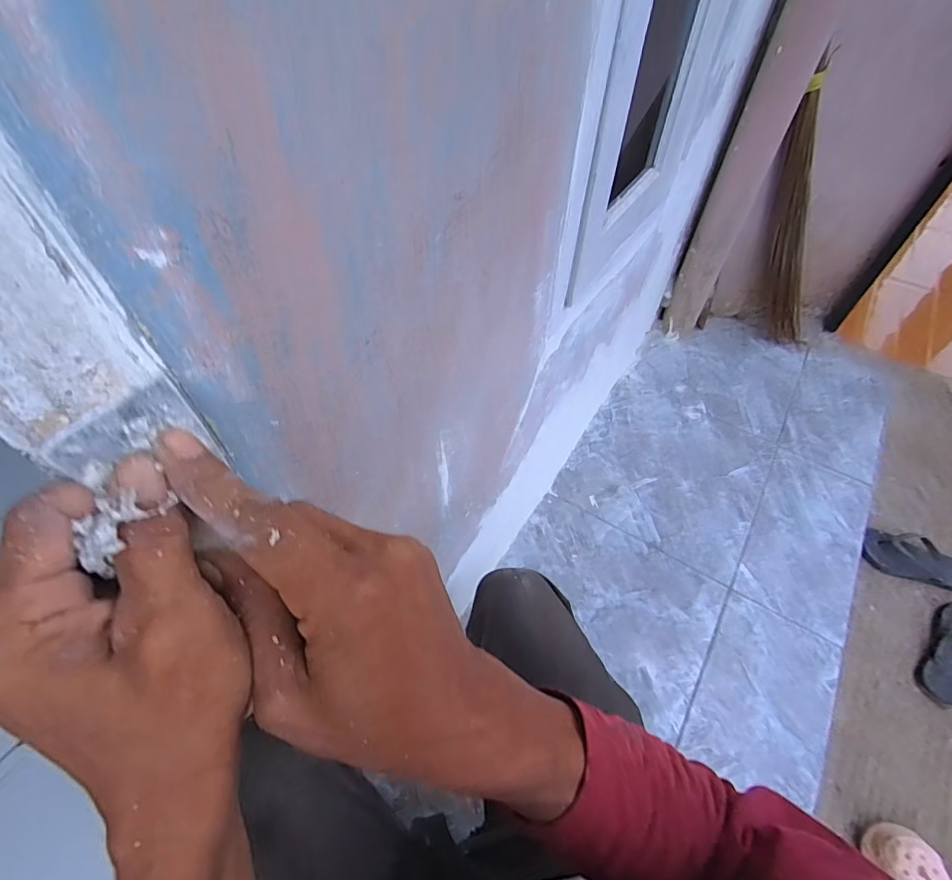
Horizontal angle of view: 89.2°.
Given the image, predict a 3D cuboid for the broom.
[{"bbox_3d":[0.722,-0.481,1.093,0.072,0.692,0.053,-7,50,23],"label":"broom"}]

